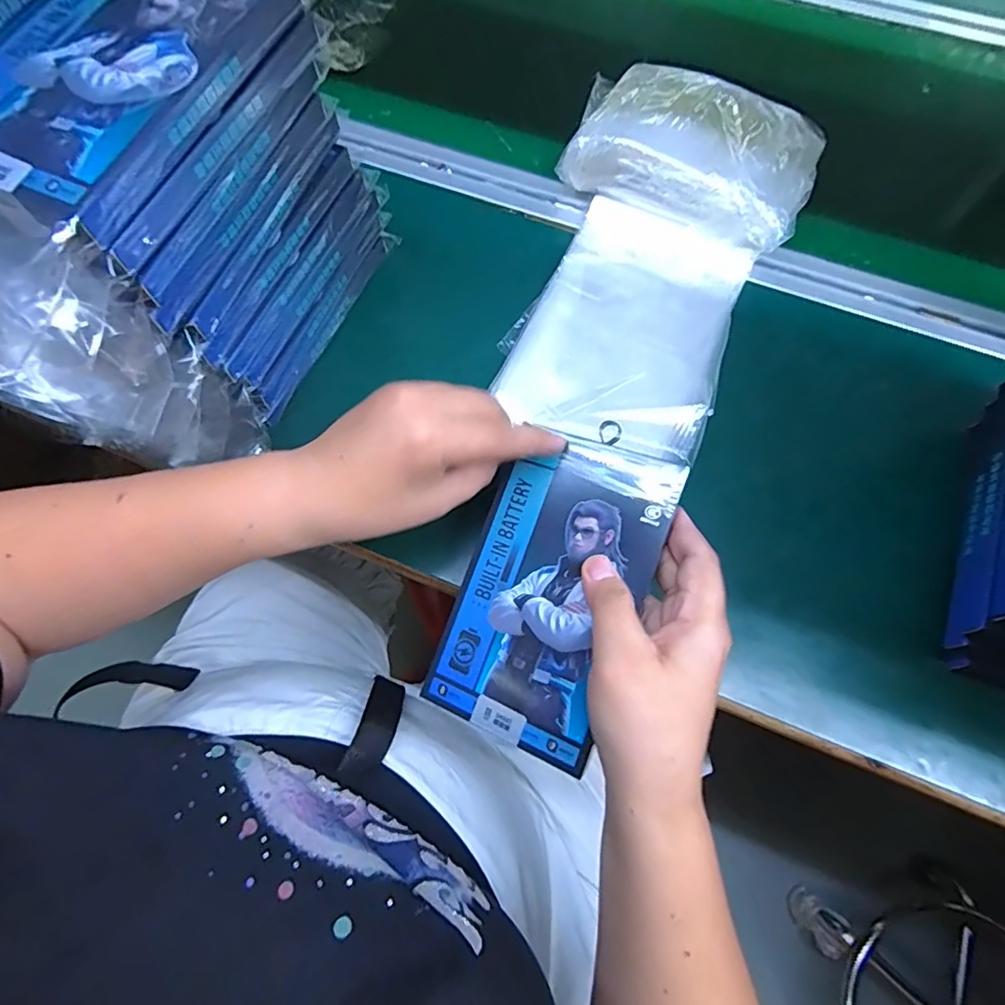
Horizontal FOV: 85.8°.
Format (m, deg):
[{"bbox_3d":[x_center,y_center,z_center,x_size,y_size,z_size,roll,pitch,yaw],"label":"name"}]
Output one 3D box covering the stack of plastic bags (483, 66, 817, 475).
[{"bbox_3d":[0.110,-0.193,0.390,0.171,0.054,0.314,25,72,9],"label":"stack of plastic bags"}]

